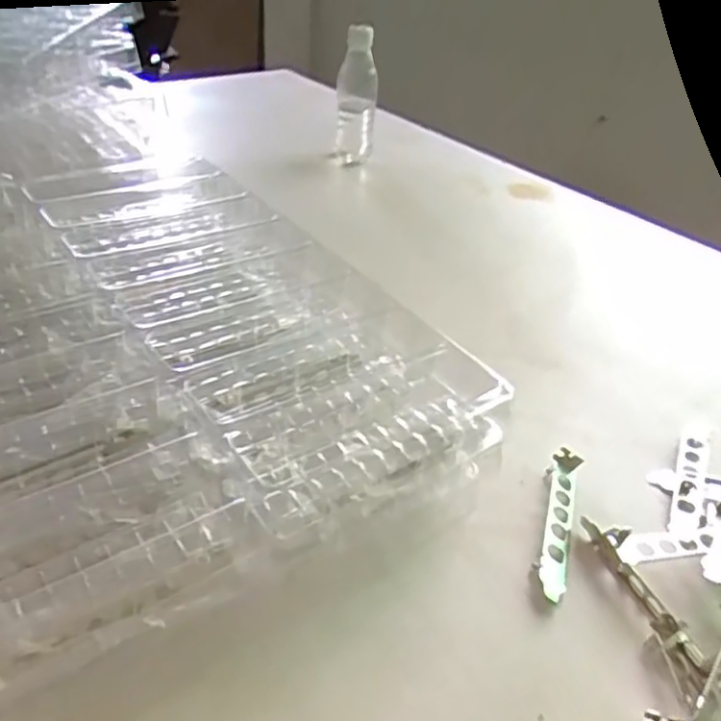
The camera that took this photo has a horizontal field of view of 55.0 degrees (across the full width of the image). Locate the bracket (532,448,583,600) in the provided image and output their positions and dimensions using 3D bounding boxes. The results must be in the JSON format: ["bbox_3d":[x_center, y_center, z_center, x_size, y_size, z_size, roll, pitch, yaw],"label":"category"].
[{"bbox_3d":[0.129,0.105,0.453,0.021,0.016,0.120,13,37,13],"label":"bracket"}]

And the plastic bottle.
[{"bbox_3d":[-0.007,-0.353,0.952,0.060,0.190,0.071,2,36,-1],"label":"plastic bottle"}]

